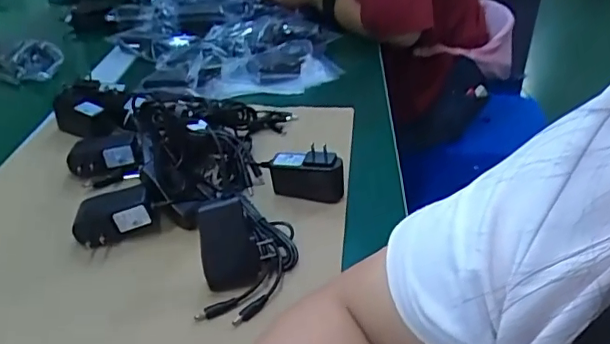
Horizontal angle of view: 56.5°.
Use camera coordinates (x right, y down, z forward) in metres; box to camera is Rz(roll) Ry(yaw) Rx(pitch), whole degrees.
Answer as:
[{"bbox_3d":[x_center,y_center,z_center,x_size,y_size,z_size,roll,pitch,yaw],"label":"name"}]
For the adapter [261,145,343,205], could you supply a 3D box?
[{"bbox_3d":[-0.001,0.002,0.580,0.079,0.054,0.030,2,33,4],"label":"adapter"}]

